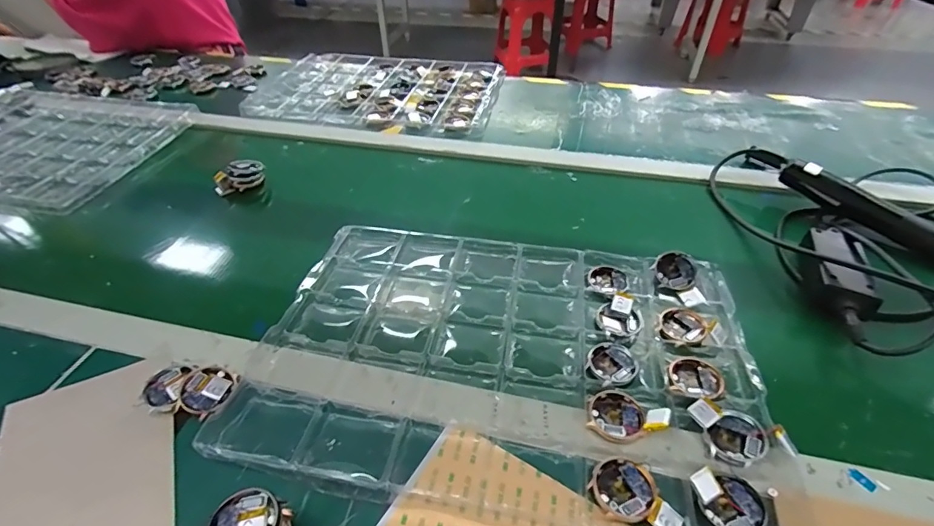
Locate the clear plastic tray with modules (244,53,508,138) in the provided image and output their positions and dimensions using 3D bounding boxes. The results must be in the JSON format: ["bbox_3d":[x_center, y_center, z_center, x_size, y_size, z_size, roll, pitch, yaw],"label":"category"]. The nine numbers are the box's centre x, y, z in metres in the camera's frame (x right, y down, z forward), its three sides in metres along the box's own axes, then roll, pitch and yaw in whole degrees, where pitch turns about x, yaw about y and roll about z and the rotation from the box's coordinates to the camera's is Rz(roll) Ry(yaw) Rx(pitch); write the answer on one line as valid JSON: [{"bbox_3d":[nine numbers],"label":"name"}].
[{"bbox_3d":[-0.172,-0.343,0.885,0.456,0.020,0.297,7,43,10],"label":"clear plastic tray with modules"}]

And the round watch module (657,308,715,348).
[{"bbox_3d":[0.214,0.063,0.445,0.045,0.009,0.043,-1,42,1],"label":"round watch module"}]

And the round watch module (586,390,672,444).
[{"bbox_3d":[0.129,0.125,0.367,0.056,0.016,0.043,29,51,30],"label":"round watch module"}]

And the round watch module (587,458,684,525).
[{"bbox_3d":[0.118,0.170,0.322,0.044,0.016,0.059,-18,45,-17],"label":"round watch module"}]

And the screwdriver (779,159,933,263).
[{"bbox_3d":[0.486,-0.066,0.536,0.040,0.039,0.201,-25,47,-23],"label":"screwdriver"}]

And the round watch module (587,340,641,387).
[{"bbox_3d":[0.134,0.092,0.415,0.045,0.004,0.044,-1,42,1],"label":"round watch module"}]

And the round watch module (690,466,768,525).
[{"bbox_3d":[0.182,0.167,0.315,0.047,0.012,0.040,10,43,12],"label":"round watch module"}]

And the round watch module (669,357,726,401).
[{"bbox_3d":[0.203,0.101,0.400,0.046,0.008,0.043,-1,42,1],"label":"round watch module"}]

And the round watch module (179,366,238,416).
[{"bbox_3d":[-0.227,0.109,0.394,0.044,0.010,0.043,-1,42,1],"label":"round watch module"}]

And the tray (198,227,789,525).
[{"bbox_3d":[0.035,0.077,0.426,0.436,0.020,0.294,7,43,9],"label":"tray"}]

